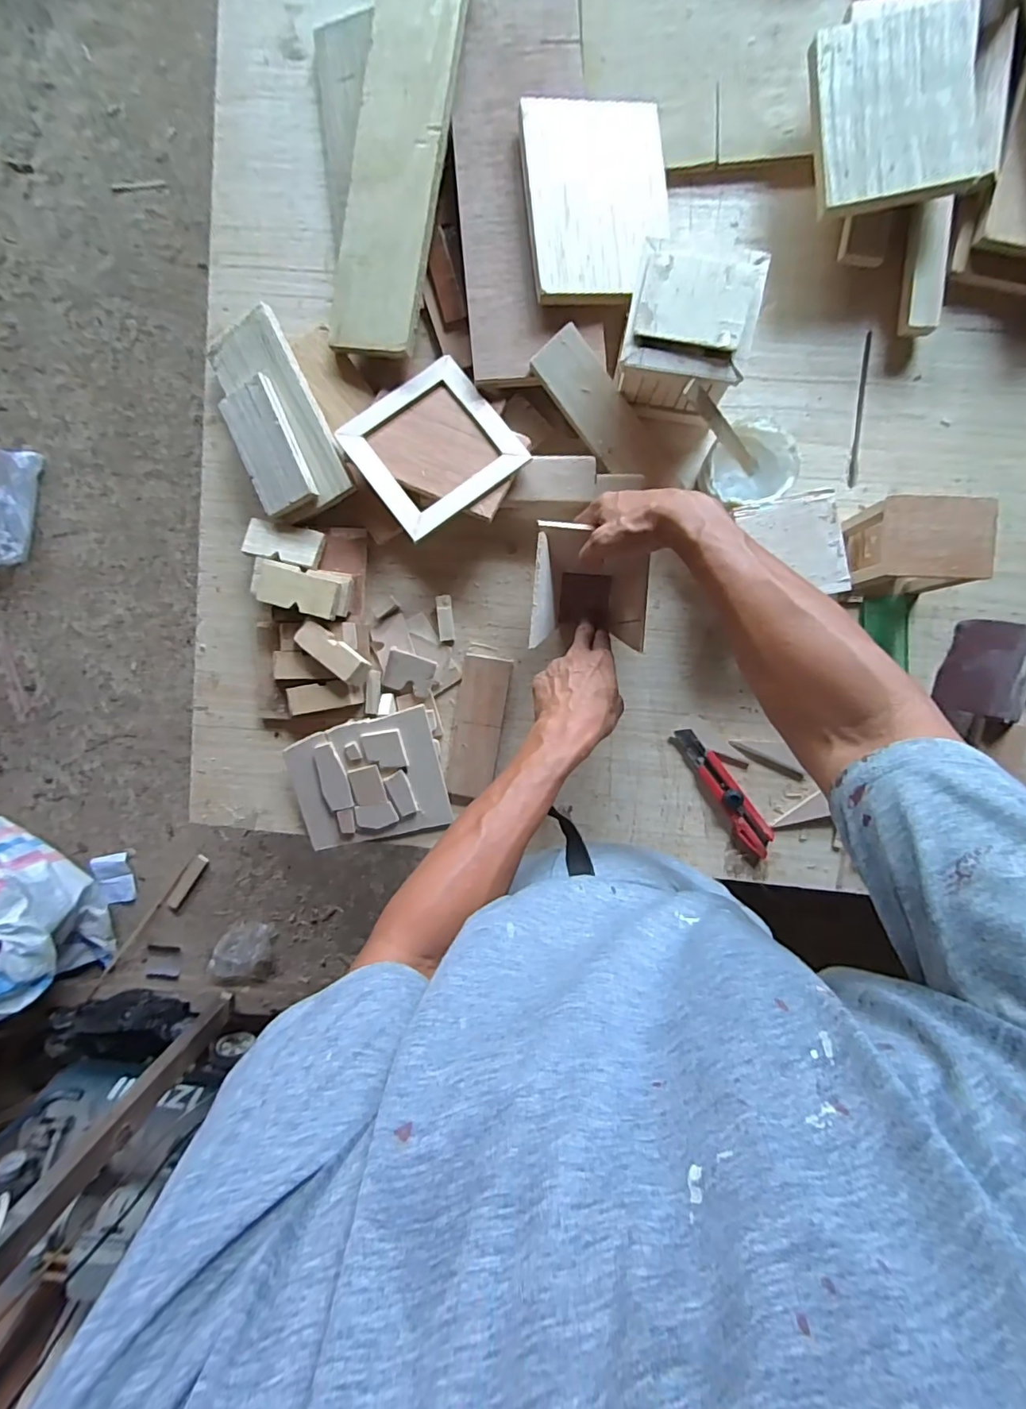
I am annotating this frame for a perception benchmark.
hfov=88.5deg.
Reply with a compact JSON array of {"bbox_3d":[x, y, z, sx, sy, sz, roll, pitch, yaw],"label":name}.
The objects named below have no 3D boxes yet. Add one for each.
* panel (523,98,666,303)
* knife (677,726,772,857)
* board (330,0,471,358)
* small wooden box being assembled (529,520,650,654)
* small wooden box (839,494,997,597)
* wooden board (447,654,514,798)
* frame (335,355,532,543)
[{"bbox_3d":[0.086,-0.505,0.531,0.143,0.011,0.178,-6,94,-9],"label":"panel"},{"bbox_3d":[0.239,0.100,0.596,0.035,0.015,0.166,-37,91,6],"label":"knife"},{"bbox_3d":[-0.118,-0.557,0.536,0.097,0.021,0.369,11,95,1],"label":"board"},{"bbox_3d":[0.080,-0.120,0.556,0.109,0.074,0.116,4,94,4],"label":"small wooden box being assembled"},{"bbox_3d":[0.390,-0.153,0.529,0.109,0.098,0.081,5,95,4],"label":"small wooden box"},{"bbox_3d":[-0.040,0.026,0.610,0.054,0.011,0.160,10,95,4],"label":"wooden board"},{"bbox_3d":[-0.085,-0.270,0.548,0.148,0.007,0.157,-36,80,-2],"label":"frame"}]

